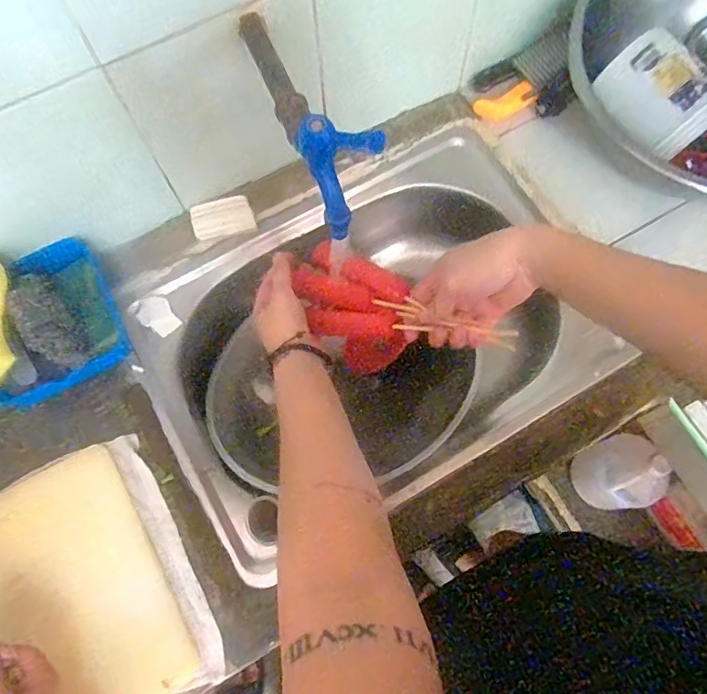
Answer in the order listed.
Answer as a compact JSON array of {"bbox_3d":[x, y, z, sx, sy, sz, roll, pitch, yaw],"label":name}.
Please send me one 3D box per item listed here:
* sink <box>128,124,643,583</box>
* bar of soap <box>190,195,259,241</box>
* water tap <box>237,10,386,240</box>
[{"bbox_3d":[0.027,-0.011,0.681,0.522,0.118,0.375,-29,74,-8],"label":"sink"},{"bbox_3d":[-0.160,-0.159,0.670,0.075,0.018,0.048,-13,73,-4],"label":"bar of soap"},{"bbox_3d":[-0.041,-0.206,0.456,0.049,0.084,0.207,-25,74,-7],"label":"water tap"}]

